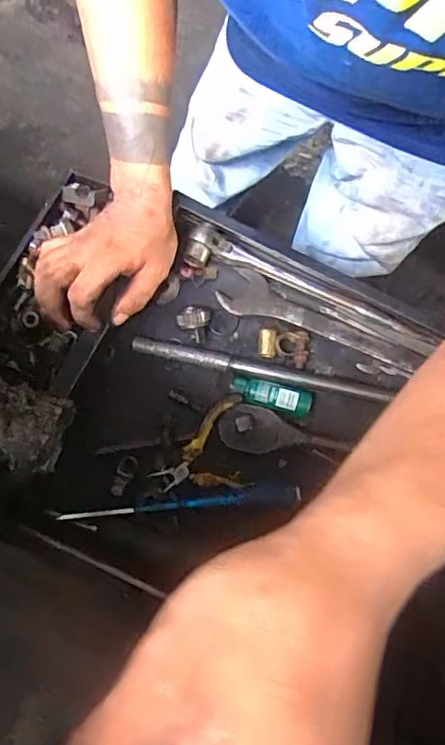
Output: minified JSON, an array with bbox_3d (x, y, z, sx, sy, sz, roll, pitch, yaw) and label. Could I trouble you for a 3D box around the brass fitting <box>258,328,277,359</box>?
[{"bbox_3d":[0.043,-0.028,0.520,0.016,0.012,0.027,-1,78,-2],"label":"brass fitting"}]

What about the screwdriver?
[{"bbox_3d":[-0.036,0.115,0.478,0.205,0.016,0.020,-3,78,-2],"label":"screwdriver"}]

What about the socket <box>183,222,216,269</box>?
[{"bbox_3d":[-0.021,-0.125,0.530,0.026,0.025,0.038,20,78,3],"label":"socket"}]

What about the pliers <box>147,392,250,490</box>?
[{"bbox_3d":[-0.023,0.068,0.491,0.086,0.008,0.080,-7,78,-3],"label":"pliers"}]

